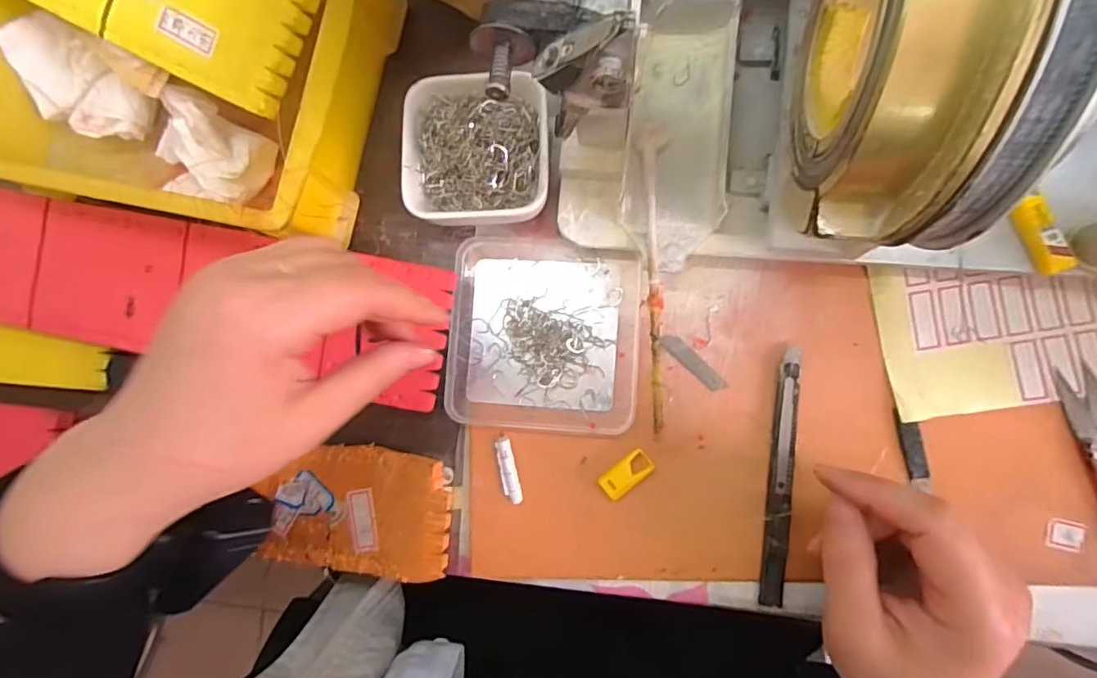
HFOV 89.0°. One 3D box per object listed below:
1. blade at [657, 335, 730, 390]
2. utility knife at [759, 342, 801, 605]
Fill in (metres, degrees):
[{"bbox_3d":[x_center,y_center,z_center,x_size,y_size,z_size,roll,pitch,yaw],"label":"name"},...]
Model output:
[{"bbox_3d":[0.080,0.014,0.310,0.010,0.004,0.042,-45,81,1],"label":"blade"},{"bbox_3d":[0.124,0.073,0.294,0.012,0.010,0.133,6,86,7],"label":"utility knife"}]

